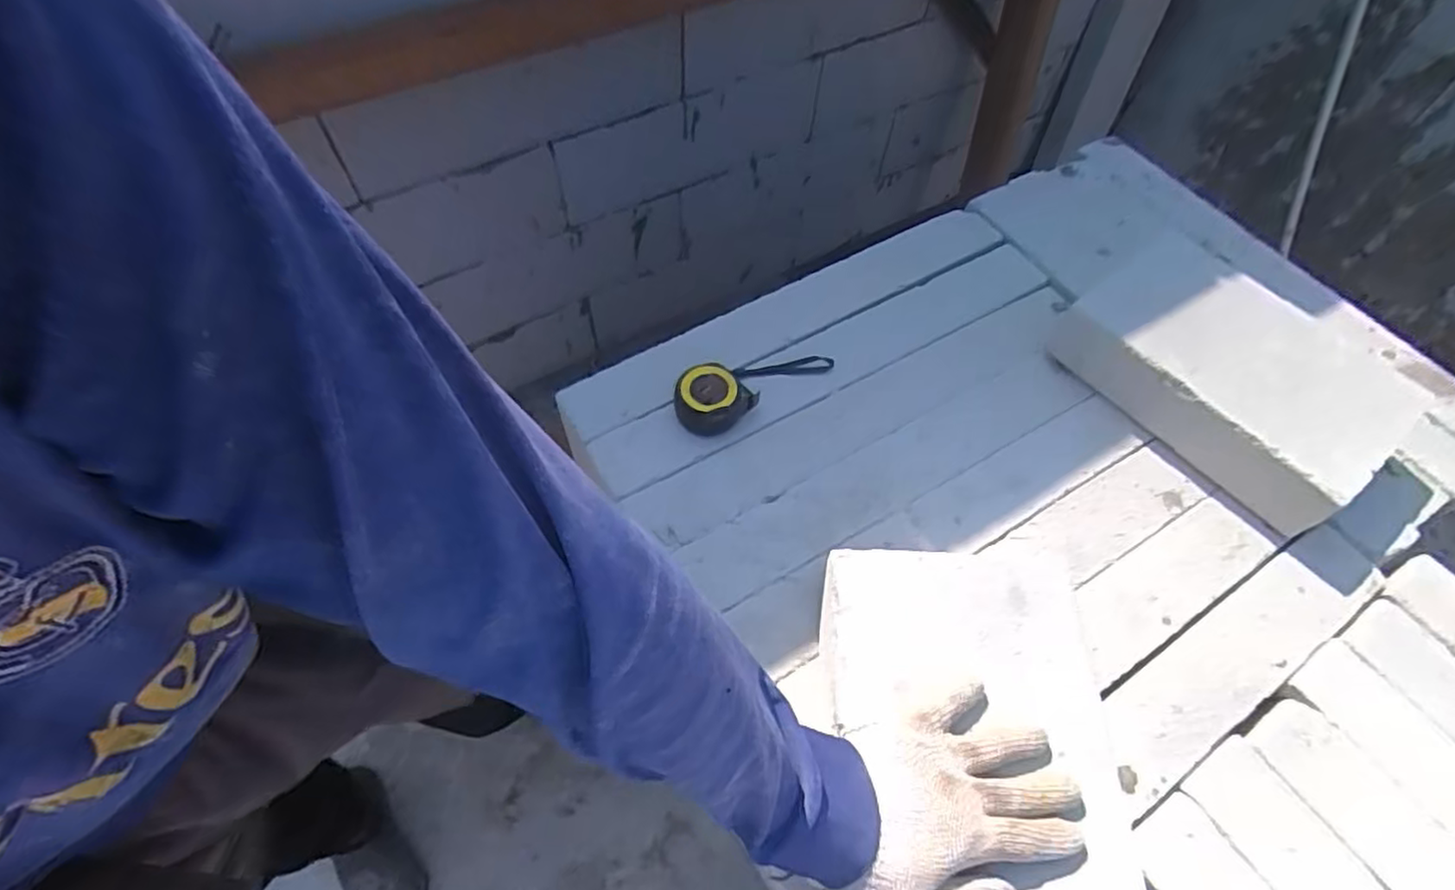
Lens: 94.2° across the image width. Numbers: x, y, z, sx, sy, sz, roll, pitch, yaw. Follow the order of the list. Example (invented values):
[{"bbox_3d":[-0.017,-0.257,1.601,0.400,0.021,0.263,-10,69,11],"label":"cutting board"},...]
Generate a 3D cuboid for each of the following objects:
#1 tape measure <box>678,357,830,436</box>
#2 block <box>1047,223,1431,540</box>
[{"bbox_3d":[0.025,-0.072,0.724,0.183,0.044,0.071,-35,65,-20],"label":"tape measure"},{"bbox_3d":[0.521,-0.080,0.714,0.181,0.093,0.300,-34,63,-21],"label":"block"}]

